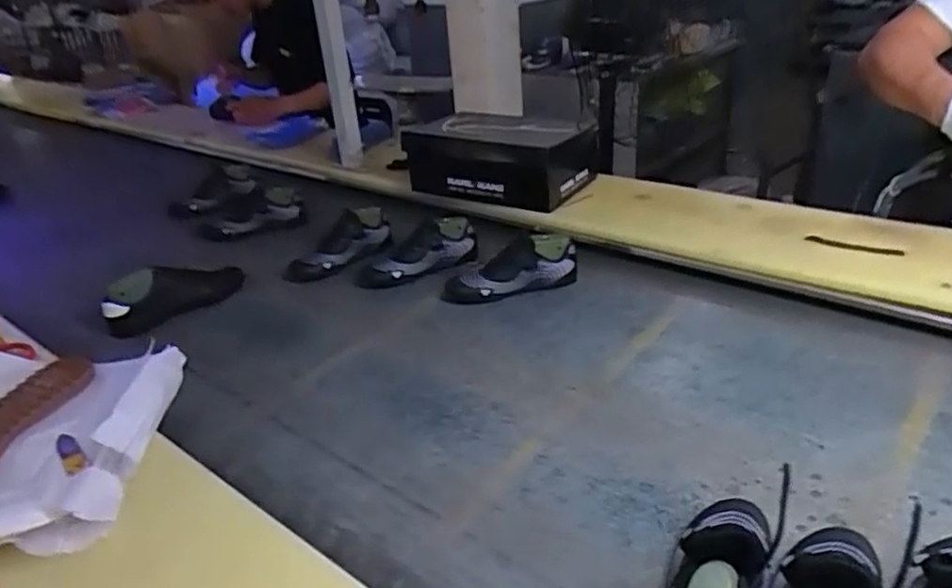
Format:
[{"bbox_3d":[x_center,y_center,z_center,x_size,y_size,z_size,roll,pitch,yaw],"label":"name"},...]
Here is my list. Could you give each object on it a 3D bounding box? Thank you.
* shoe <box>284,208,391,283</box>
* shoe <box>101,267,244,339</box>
[{"bbox_3d":[-0.253,-0.104,1.264,0.079,0.090,0.219,19,36,35],"label":"shoe"},{"bbox_3d":[-0.527,-0.010,1.172,0.111,0.083,0.221,10,32,23],"label":"shoe"}]

